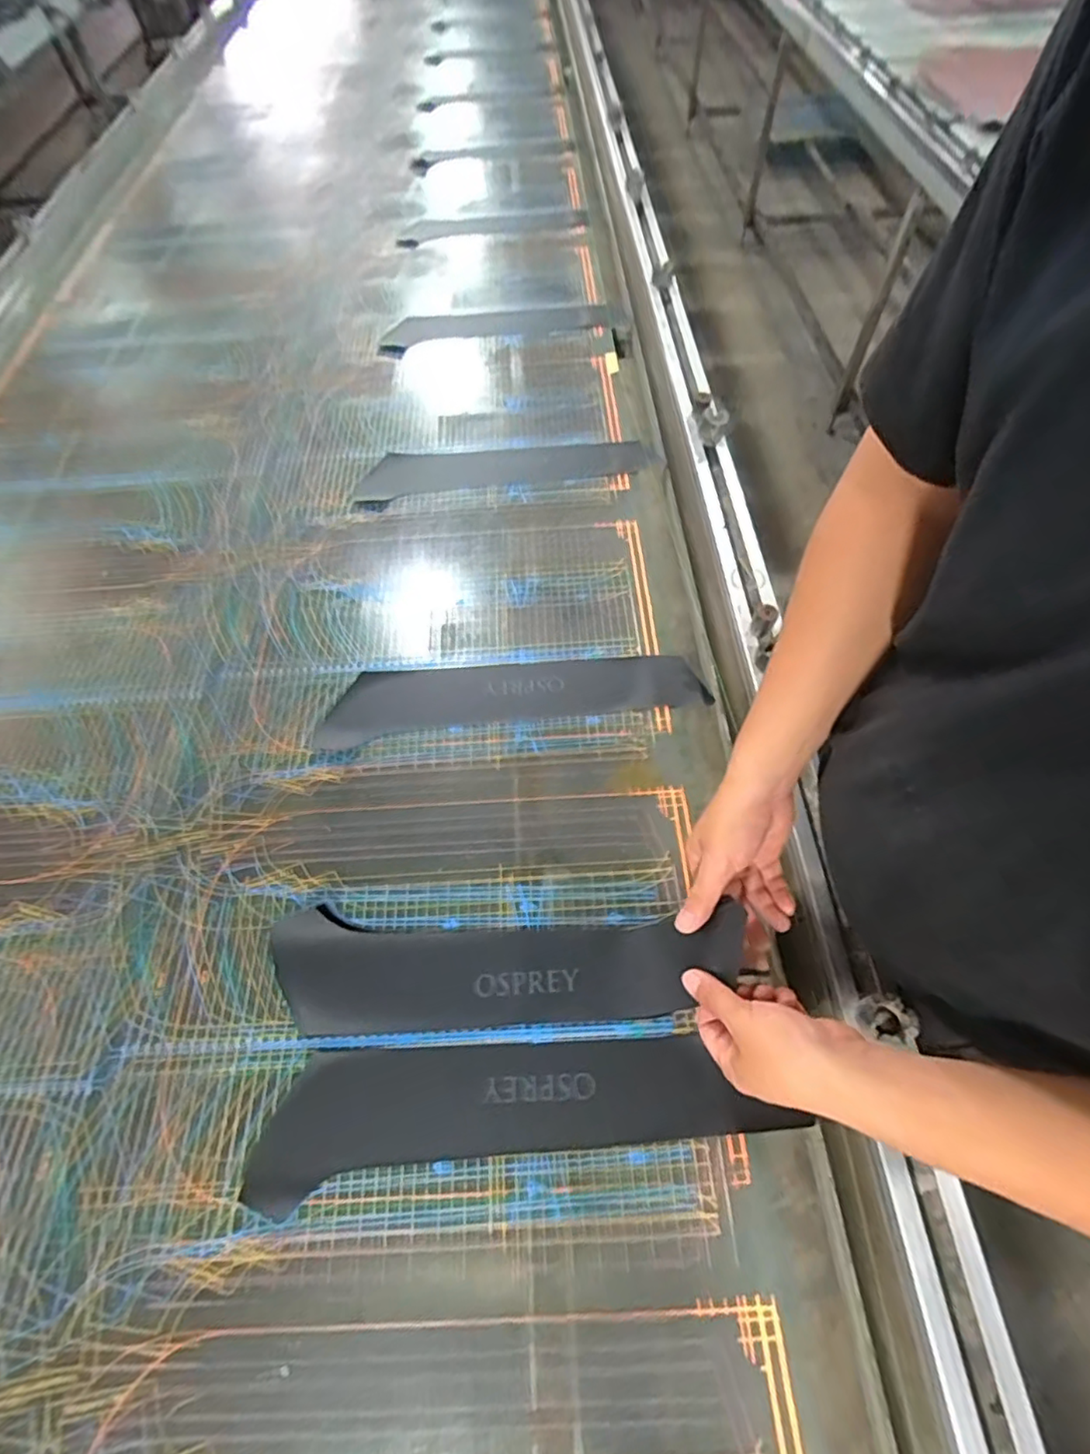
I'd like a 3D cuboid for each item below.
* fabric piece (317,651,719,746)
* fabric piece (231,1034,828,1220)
[{"bbox_3d":[-0.035,-0.043,0.677,0.415,0.006,0.090,-7,57,-2],"label":"fabric piece"},{"bbox_3d":[-0.028,0.306,0.481,0.401,0.012,0.094,-6,61,0],"label":"fabric piece"}]

